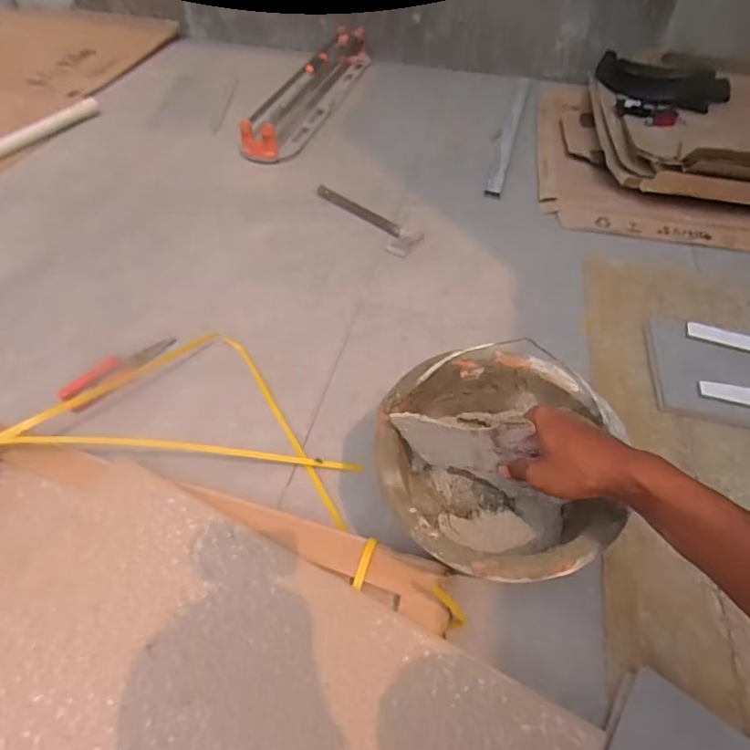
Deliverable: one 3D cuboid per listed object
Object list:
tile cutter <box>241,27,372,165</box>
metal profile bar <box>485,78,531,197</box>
[{"bbox_3d":[-0.161,-0.771,1.355,0.157,0.084,0.716,11,49,7],"label":"tile cutter"},{"bbox_3d":[0.346,-0.628,1.305,0.037,0.030,0.671,14,50,10],"label":"metal profile bar"}]

